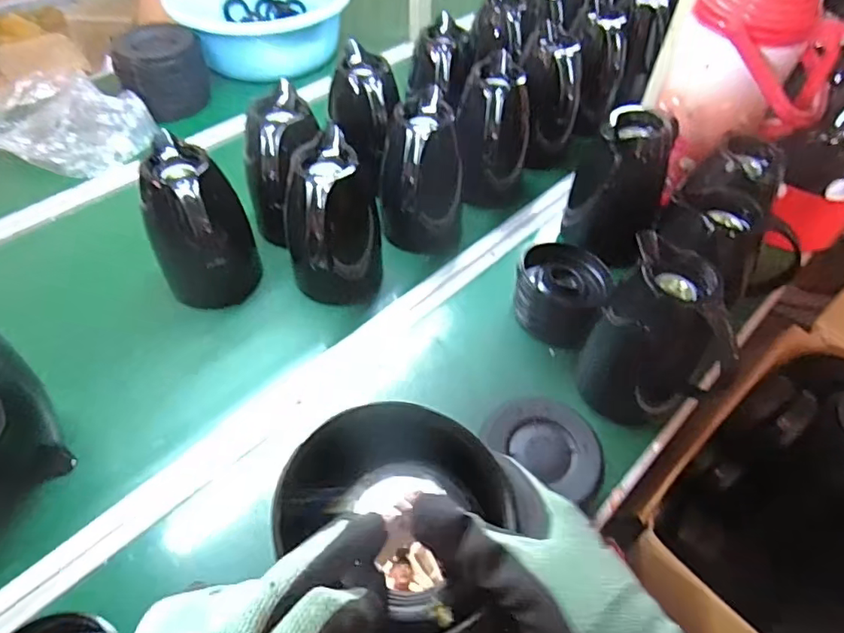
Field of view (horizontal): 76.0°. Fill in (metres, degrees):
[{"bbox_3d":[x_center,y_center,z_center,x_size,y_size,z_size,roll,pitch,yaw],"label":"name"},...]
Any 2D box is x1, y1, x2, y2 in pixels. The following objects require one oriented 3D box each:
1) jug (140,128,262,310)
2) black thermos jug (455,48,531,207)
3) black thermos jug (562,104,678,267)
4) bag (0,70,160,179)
[{"bbox_3d":[-0.292,-0.111,0.698,0.115,0.191,0.127,7,51,4],"label":"jug"},{"bbox_3d":[0.111,-0.279,0.845,0.112,0.183,0.148,9,51,6],"label":"black thermos jug"},{"bbox_3d":[0.274,-0.170,0.753,0.127,0.190,0.117,16,52,12],"label":"black thermos jug"},{"bbox_3d":[-0.629,-0.341,0.951,0.282,0.078,0.201,26,55,18],"label":"bag"}]

